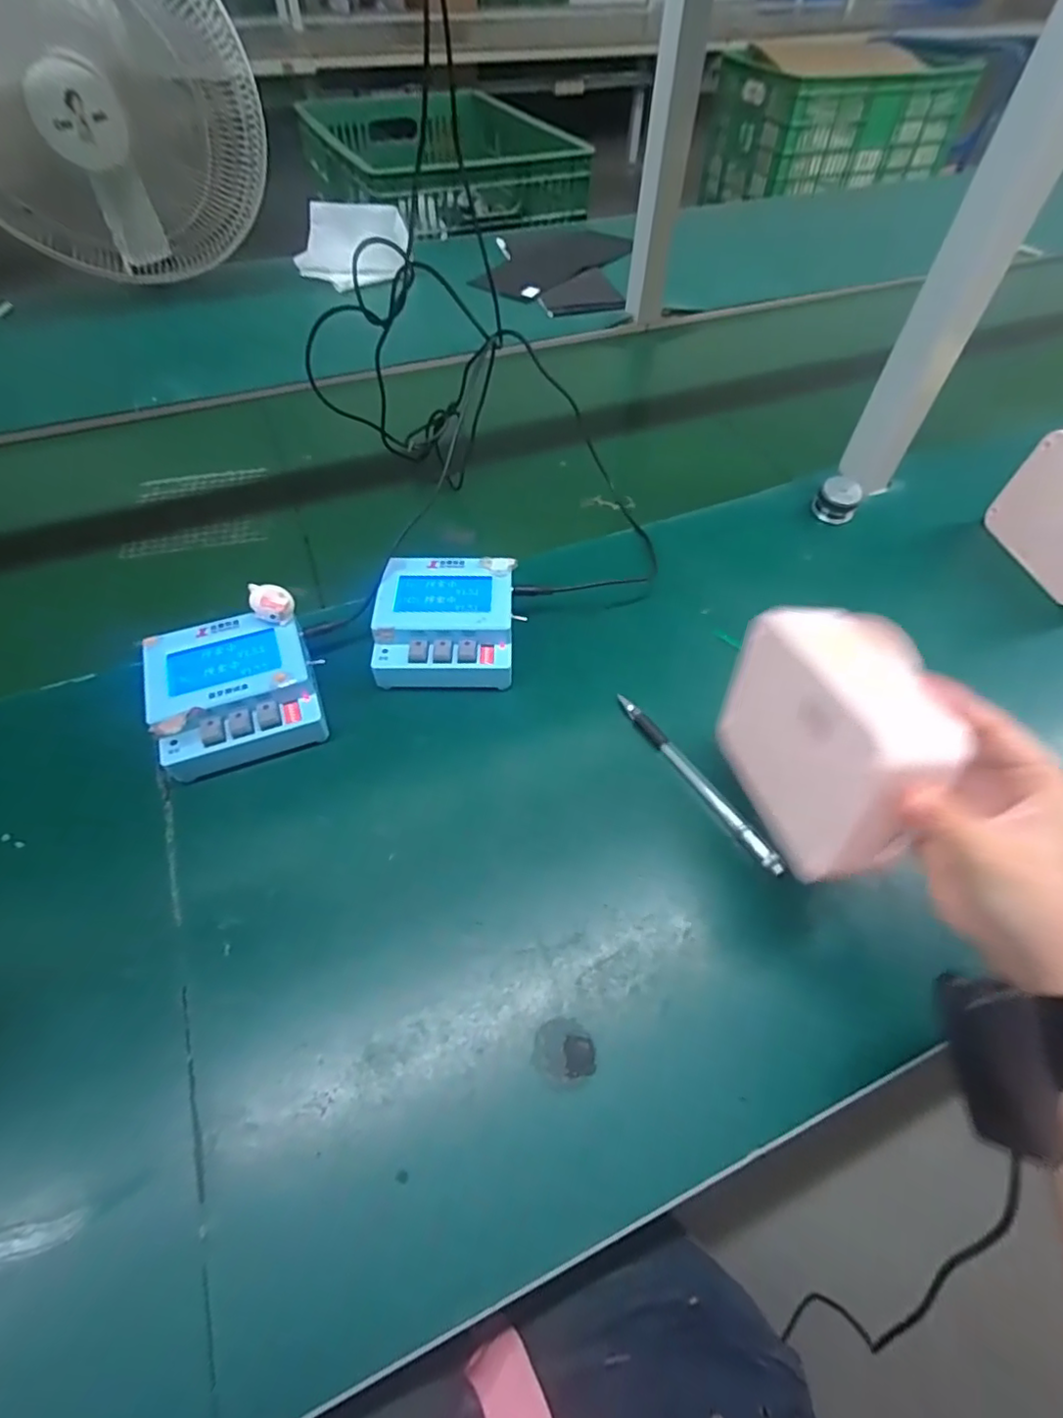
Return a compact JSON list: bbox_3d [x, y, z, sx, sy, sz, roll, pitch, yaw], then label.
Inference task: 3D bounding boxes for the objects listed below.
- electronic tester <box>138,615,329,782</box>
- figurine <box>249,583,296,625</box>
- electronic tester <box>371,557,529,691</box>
[{"bbox_3d":[-0.204,-0.011,0.413,0.104,0.049,0.096,-18,57,-13],"label":"electronic tester"},{"bbox_3d":[-0.183,-0.074,0.420,0.027,0.032,0.024,-24,58,-17],"label":"figurine"},{"bbox_3d":[-0.065,-0.062,0.458,0.104,0.057,0.098,0,54,-1],"label":"electronic tester"}]

